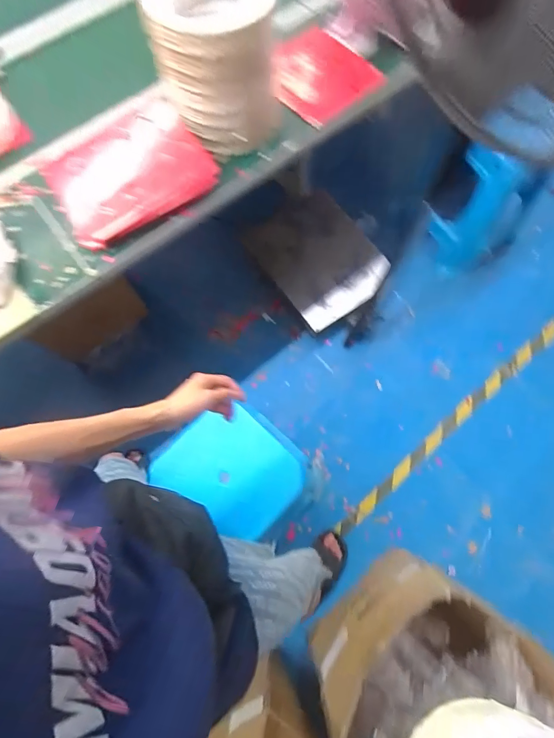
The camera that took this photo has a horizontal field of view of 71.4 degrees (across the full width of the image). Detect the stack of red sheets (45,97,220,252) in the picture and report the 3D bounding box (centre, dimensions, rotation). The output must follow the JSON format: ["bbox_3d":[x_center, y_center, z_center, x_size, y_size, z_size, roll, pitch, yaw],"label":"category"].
[{"bbox_3d":[-0.298,-0.396,0.776,0.295,0.052,0.263,-30,74,-8],"label":"stack of red sheets"}]

